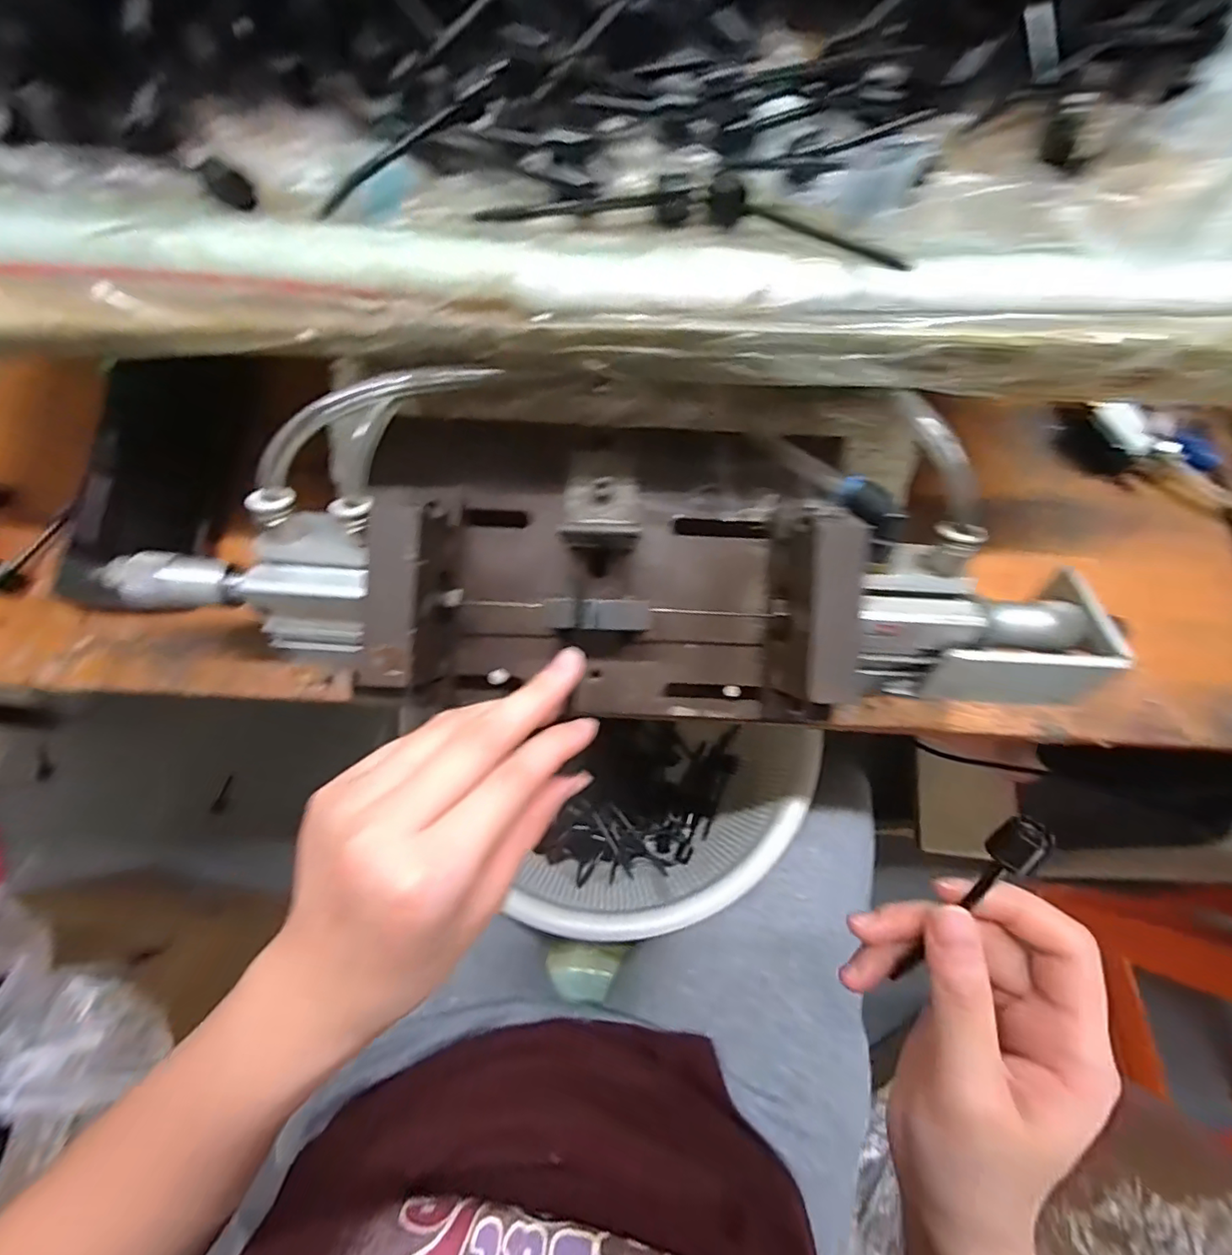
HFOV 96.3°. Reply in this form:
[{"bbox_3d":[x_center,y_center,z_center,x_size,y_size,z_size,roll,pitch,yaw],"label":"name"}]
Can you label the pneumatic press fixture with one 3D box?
[{"bbox_3d":[-0.001,-0.043,0.269,0.427,0.109,0.159,2,74,-1],"label":"pneumatic press fixture"}]

